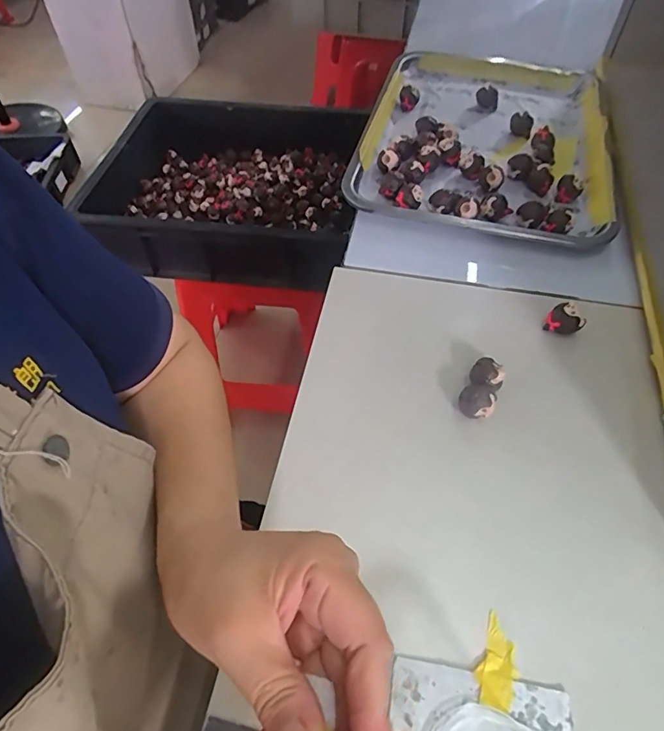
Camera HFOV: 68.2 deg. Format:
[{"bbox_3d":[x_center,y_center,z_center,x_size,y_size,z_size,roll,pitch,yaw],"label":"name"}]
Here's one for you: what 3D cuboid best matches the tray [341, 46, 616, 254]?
[{"bbox_3d":[0.180,-0.275,0.564,0.260,0.030,0.374,11,54,9],"label":"tray"}]

